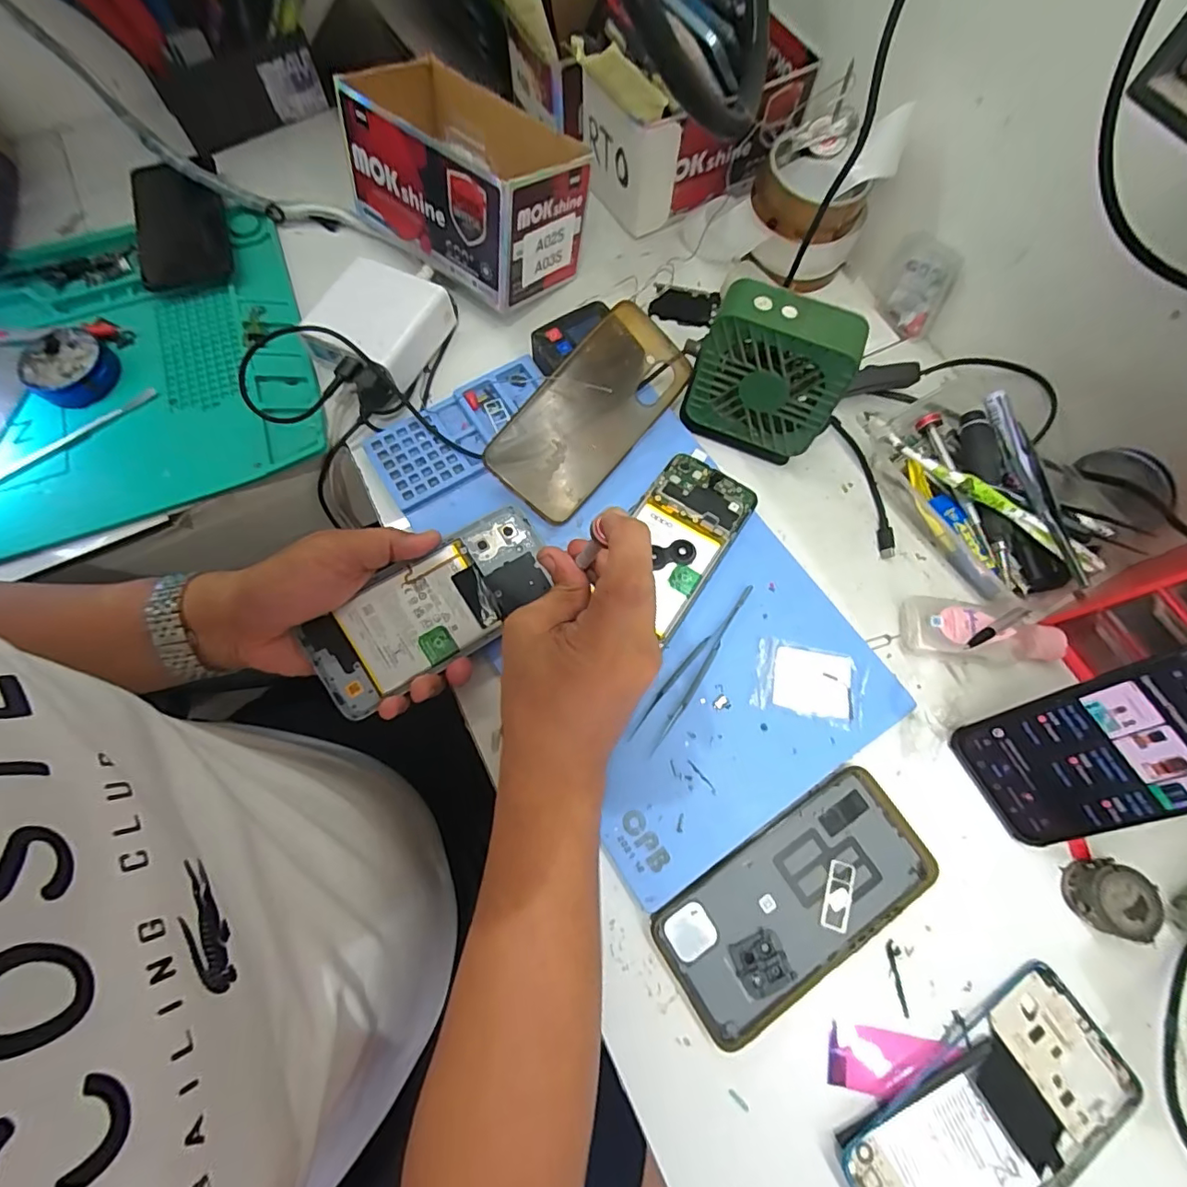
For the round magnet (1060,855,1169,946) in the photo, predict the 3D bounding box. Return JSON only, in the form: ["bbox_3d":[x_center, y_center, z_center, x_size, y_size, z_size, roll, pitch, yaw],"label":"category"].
[{"bbox_3d":[0.306,0.180,0.317,0.040,0.020,0.040,0,72,-1],"label":"round magnet"}]

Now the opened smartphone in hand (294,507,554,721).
[{"bbox_3d":[-0.102,0.009,0.352,0.159,0.006,0.070,-32,88,-18],"label":"opened smartphone in hand"}]

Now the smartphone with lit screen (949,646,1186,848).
[{"bbox_3d":[0.299,0.083,0.295,0.007,0.164,0.076,-12,67,-48],"label":"smartphone with lit screen"}]

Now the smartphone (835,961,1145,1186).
[{"bbox_3d":[0.213,0.282,0.286,0.162,0.012,0.074,-29,75,-10],"label":"smartphone"}]

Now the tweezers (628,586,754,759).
[{"bbox_3d":[0.070,0.046,0.359,0.020,0.004,0.131,36,75,10],"label":"tweezers"}]

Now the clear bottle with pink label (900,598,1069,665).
[{"bbox_3d":[0.268,0.025,0.371,0.100,0.026,0.040,4,72,0],"label":"clear bottle with pink label"}]

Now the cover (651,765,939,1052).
[{"bbox_3d":[0.121,0.181,0.321,0.165,0.005,0.078,-30,75,-10],"label":"cover"}]

